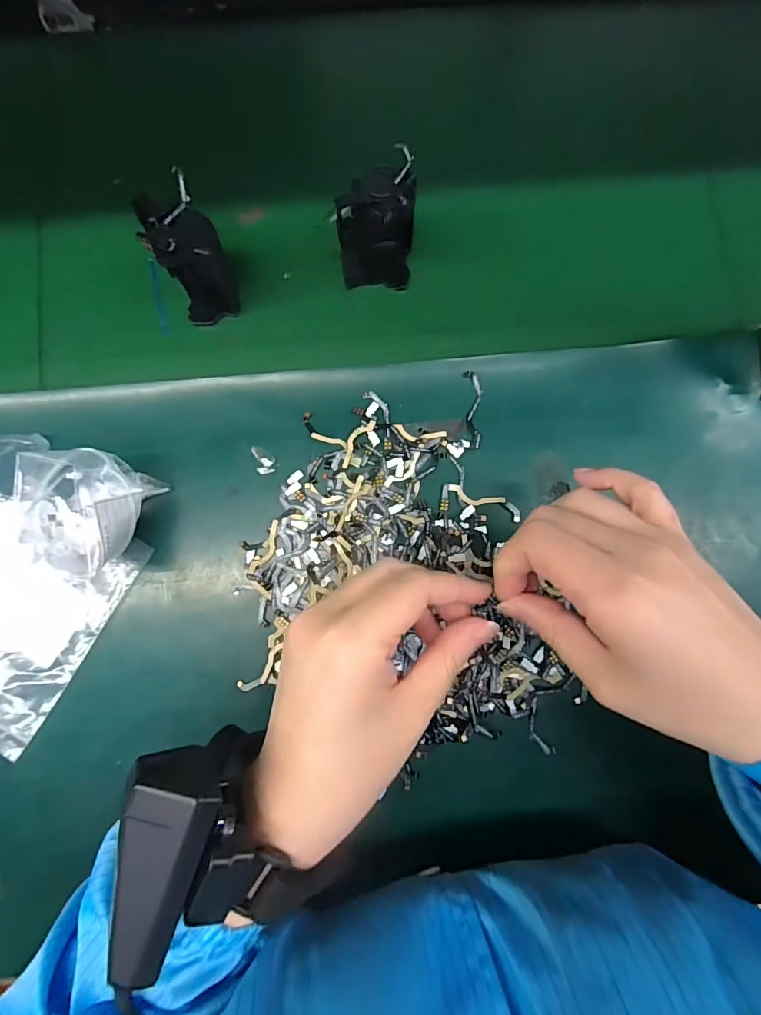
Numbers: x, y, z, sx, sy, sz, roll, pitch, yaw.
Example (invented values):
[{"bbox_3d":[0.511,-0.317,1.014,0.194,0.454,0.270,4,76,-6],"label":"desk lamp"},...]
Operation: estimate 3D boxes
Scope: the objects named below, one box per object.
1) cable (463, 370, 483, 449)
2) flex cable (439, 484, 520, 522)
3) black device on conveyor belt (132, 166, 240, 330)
[{"bbox_3d":[0.064,-0.067,0.316,0.012,0.004,0.054,-3,82,-1],"label":"cable"},{"bbox_3d":[0.066,-0.002,0.306,0.053,0.004,0.018,12,83,1],"label":"flex cable"},{"bbox_3d":[-0.121,-0.160,0.300,0.040,0.070,0.046,-23,84,-3],"label":"black device on conveyor belt"}]

